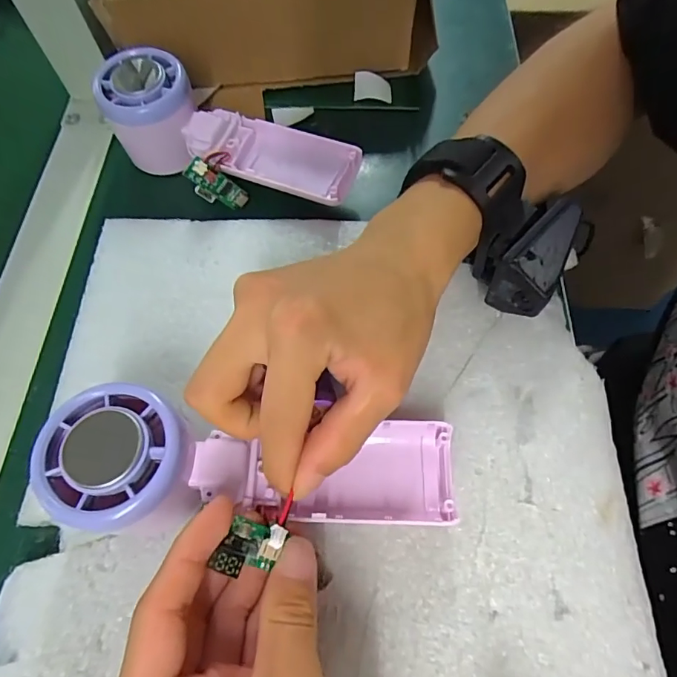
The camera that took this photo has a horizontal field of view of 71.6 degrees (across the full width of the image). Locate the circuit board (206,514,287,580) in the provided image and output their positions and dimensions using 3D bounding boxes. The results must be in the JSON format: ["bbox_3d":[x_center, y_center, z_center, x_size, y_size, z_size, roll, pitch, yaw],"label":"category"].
[{"bbox_3d":[-0.033,0.078,0.175,0.022,0.012,0.018,10,65,8],"label":"circuit board"}]

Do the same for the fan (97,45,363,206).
[{"bbox_3d":[-0.073,-0.120,0.300,0.166,0.051,0.070,19,66,-4],"label":"fan"}]

